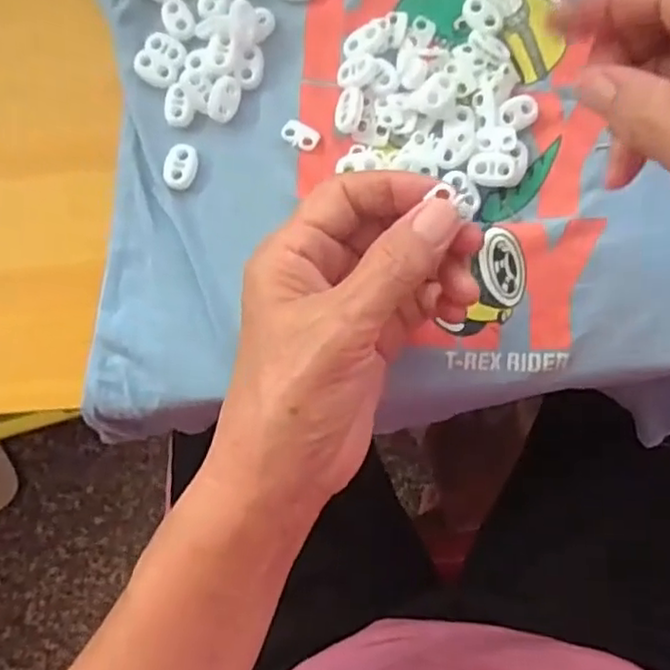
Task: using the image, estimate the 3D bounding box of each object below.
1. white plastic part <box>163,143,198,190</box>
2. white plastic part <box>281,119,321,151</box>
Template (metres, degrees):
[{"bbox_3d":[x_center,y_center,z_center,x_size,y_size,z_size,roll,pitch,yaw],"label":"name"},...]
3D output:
[{"bbox_3d":[-0.076,-0.083,0.331,0.015,0.004,0.023,17,86,5],"label":"white plastic part"},{"bbox_3d":[-0.017,-0.099,0.334,0.019,0.006,0.012,30,87,5],"label":"white plastic part"}]

